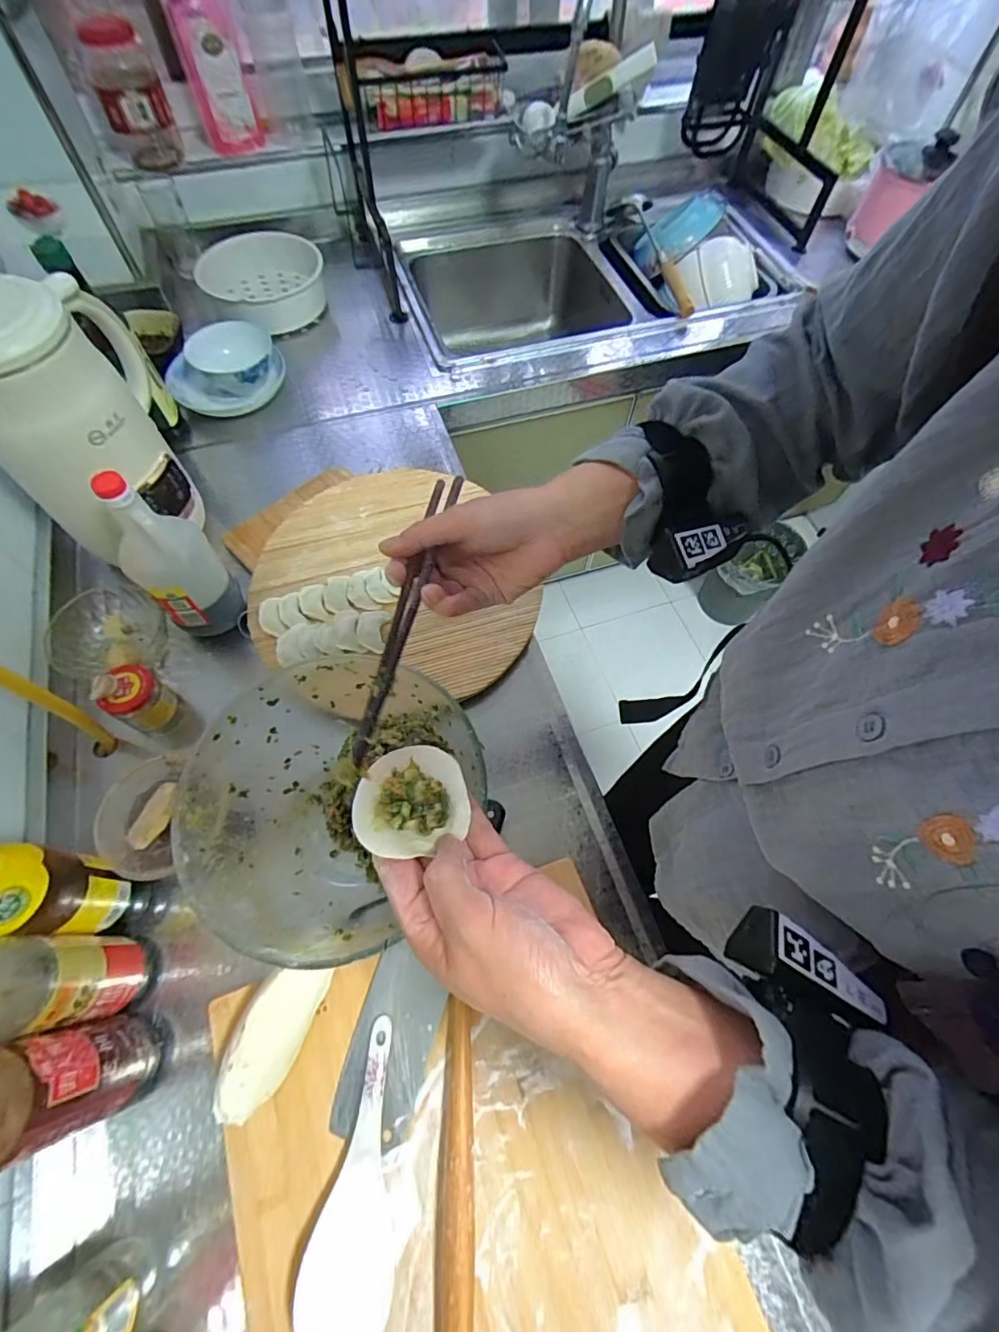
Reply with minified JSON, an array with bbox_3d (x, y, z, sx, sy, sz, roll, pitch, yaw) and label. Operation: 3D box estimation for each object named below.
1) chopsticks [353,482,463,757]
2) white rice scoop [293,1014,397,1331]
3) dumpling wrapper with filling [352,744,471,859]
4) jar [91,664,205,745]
[{"bbox_3d":[-0.056,-0.044,0.345,0.019,0.013,0.232,9,57,4],"label":"chopsticks"},{"bbox_3d":[-0.111,0.400,0.420,0.064,0.028,0.201,1,63,0],"label":"white rice scoop"},{"bbox_3d":[-0.049,0.071,0.293,0.059,0.018,0.059,-4,63,-3],"label":"dumpling wrapper with filling"},{"bbox_3d":[-0.394,0.048,0.609,0.054,0.143,0.057,1,64,-2],"label":"jar"}]

